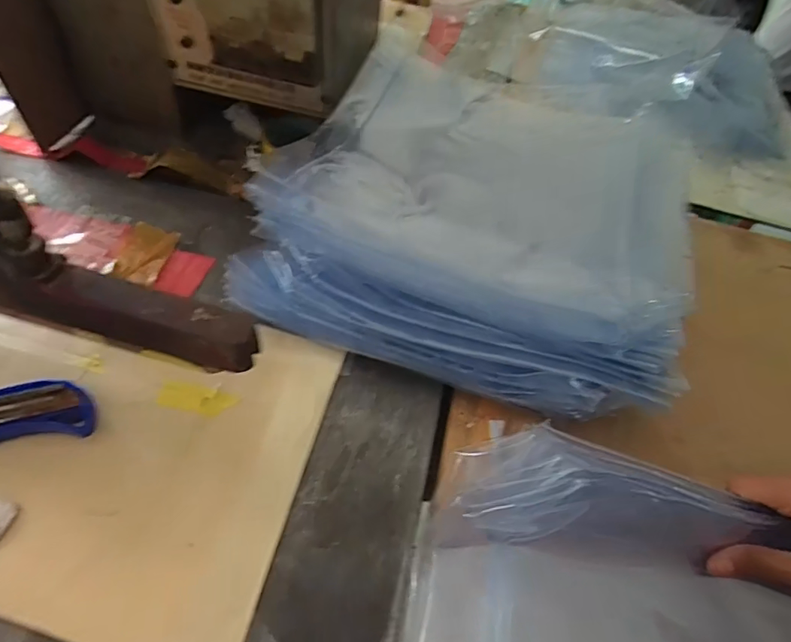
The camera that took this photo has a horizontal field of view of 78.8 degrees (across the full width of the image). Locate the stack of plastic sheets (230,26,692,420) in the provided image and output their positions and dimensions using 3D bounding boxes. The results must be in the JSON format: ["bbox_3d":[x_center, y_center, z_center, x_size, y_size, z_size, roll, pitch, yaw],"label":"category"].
[{"bbox_3d":[0.079,-0.098,0.421,0.327,0.104,0.309,18,52,6],"label":"stack of plastic sheets"}]

